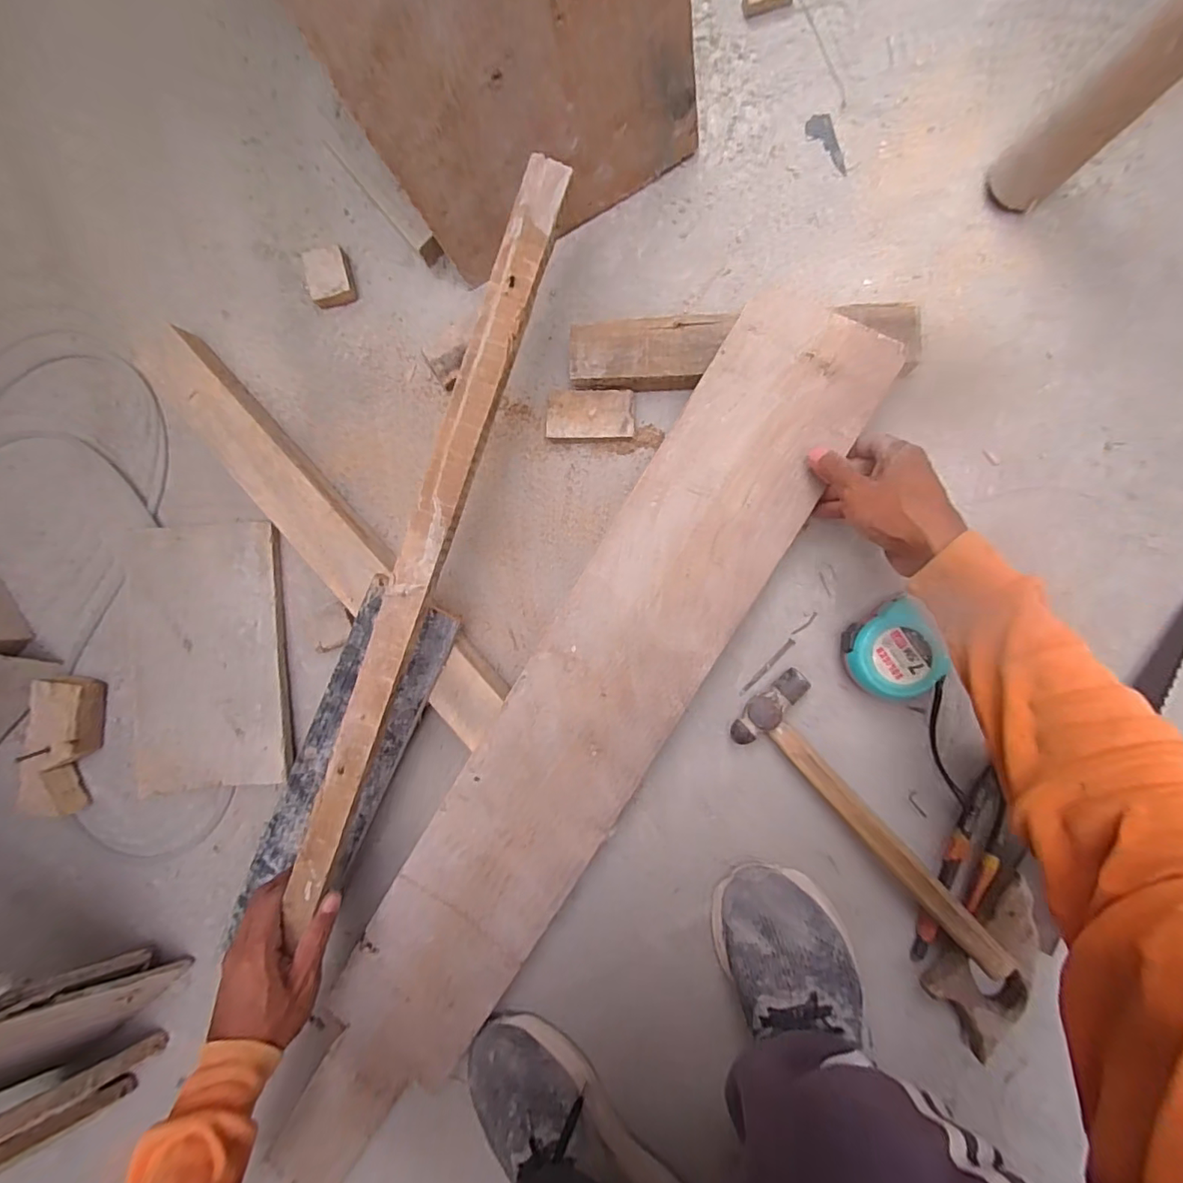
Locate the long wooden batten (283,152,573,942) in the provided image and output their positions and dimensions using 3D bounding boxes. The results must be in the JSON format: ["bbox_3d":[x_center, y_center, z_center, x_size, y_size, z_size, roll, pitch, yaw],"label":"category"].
[{"bbox_3d":[-0.137,-0.029,0.425,0.036,0.014,0.619,21,94,6],"label":"long wooden batten"}]

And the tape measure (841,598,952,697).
[{"bbox_3d":[0.270,0.056,0.476,0.080,0.045,0.079,0,90,7],"label":"tape measure"}]

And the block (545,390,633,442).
[{"bbox_3d":[0.000,-0.175,0.524,0.085,0.020,0.047,4,91,7],"label":"block"}]

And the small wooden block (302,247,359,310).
[{"bbox_3d":[-0.275,-0.330,0.551,0.045,0.022,0.053,-16,88,7],"label":"small wooden block"}]

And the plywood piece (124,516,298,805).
[{"bbox_3d":[-0.408,0.068,0.559,0.160,0.018,0.276,-5,89,0],"label":"plywood piece"}]

